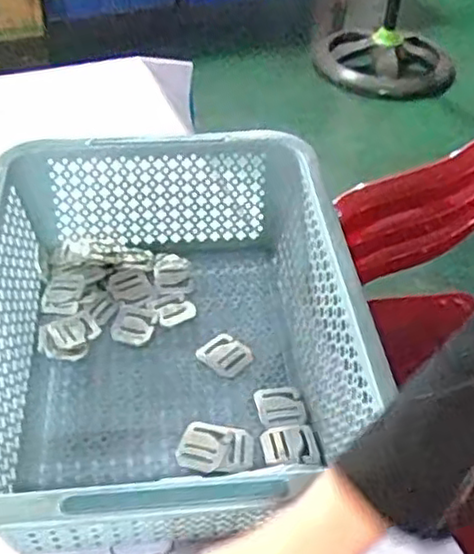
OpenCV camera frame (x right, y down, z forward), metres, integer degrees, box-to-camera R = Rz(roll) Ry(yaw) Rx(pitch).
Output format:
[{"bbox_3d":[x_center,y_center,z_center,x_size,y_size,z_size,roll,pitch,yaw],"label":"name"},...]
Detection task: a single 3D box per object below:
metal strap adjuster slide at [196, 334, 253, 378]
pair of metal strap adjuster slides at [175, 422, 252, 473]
[{"bbox_3d":[-0.011,0.069,0.624,0.044,0.005,0.040,31,50,25],"label":"metal strap adjuster slide"},{"bbox_3d":[-0.017,0.134,0.555,0.057,0.012,0.044,2,44,-1],"label":"pair of metal strap adjuster slides"}]

